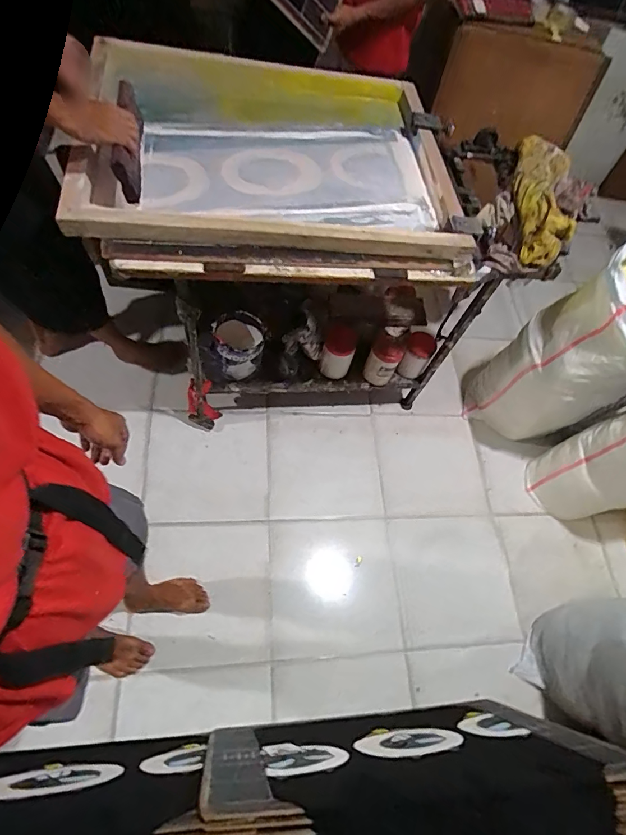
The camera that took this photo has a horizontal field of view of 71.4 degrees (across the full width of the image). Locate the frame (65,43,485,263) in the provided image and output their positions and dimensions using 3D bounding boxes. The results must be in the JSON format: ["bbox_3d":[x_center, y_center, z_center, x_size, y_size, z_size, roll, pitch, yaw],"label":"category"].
[{"bbox_3d":[-0.106,-0.692,1.104,0.844,0.069,0.735,-1,61,-10],"label":"frame"}]

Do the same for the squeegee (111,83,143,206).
[{"bbox_3d":[-0.390,-0.595,0.934,0.042,0.096,0.320,-10,59,-3],"label":"squeegee"}]

